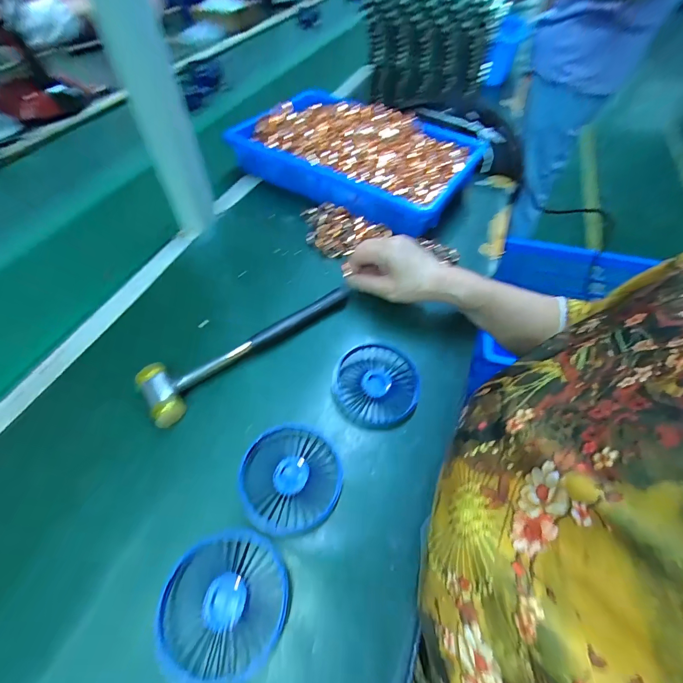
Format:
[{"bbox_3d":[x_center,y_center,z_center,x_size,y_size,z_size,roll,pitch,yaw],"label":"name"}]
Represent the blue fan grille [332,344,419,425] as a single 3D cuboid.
[{"bbox_3d":[0.037,0.043,0.350,0.088,0.014,0.082,3,56,-1],"label":"blue fan grille"}]

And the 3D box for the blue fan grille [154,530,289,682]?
[{"bbox_3d":[-0.084,0.189,0.242,0.084,0.014,0.087,1,56,-2],"label":"blue fan grille"}]

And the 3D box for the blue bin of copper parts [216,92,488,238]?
[{"bbox_3d":[0.027,-0.323,0.561,0.365,0.080,0.256,26,58,15],"label":"blue bin of copper parts"}]

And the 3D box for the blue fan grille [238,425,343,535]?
[{"bbox_3d":[-0.044,0.119,0.294,0.085,0.013,0.084,1,56,-2],"label":"blue fan grille"}]

